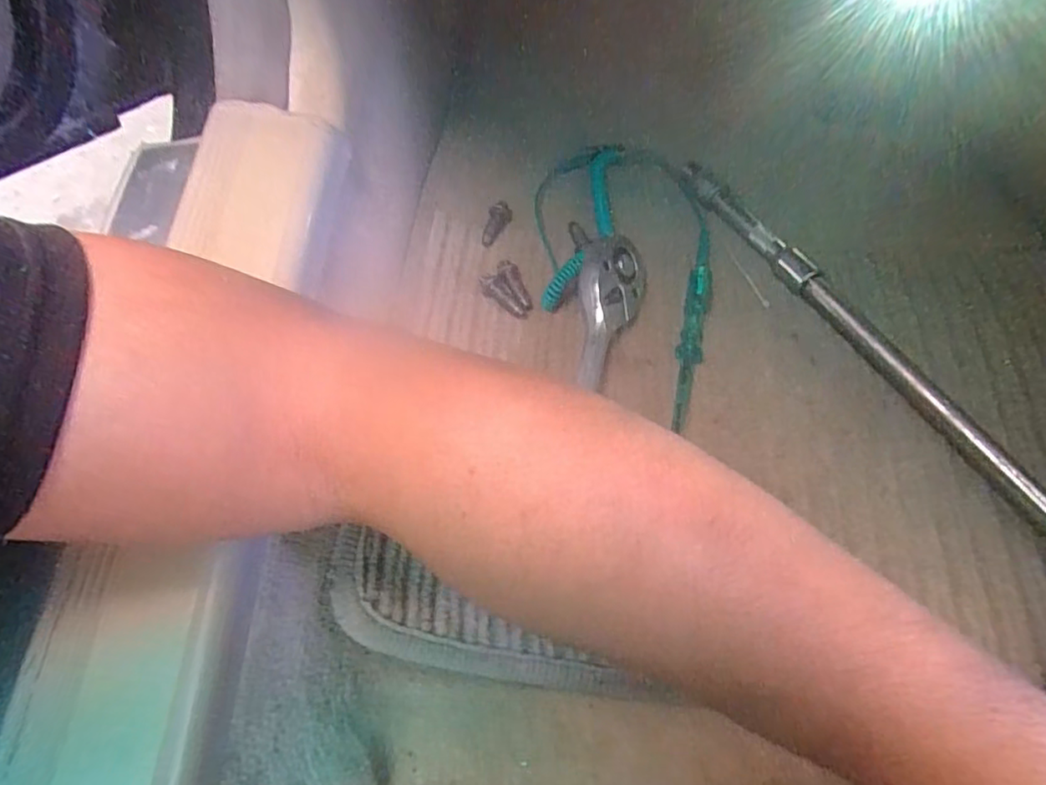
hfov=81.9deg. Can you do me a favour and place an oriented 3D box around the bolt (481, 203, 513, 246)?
[{"bbox_3d":[-0.019,-0.123,0.440,0.014,0.011,0.036,19,66,11],"label":"bolt"}]

